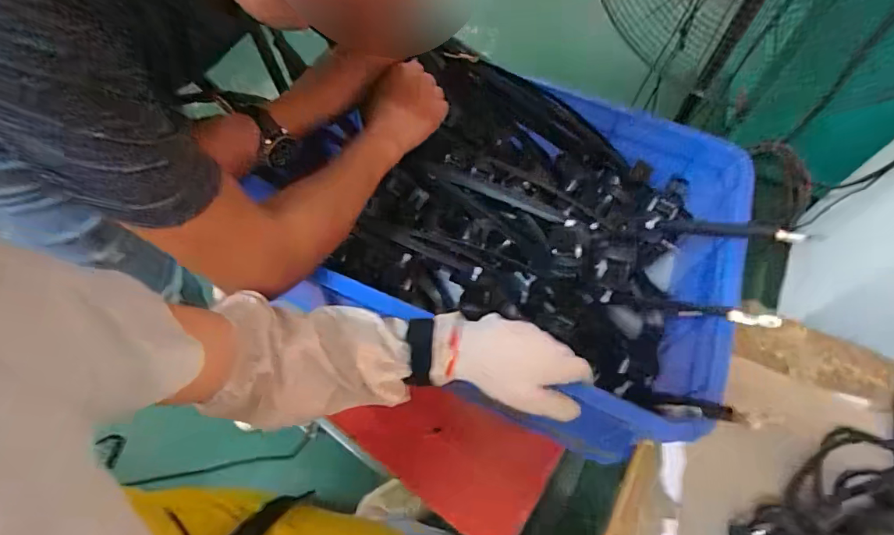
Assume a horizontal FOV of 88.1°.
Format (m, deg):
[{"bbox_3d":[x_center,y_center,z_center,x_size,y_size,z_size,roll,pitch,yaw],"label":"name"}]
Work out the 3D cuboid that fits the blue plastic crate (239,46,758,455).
[{"bbox_3d":[0.112,-0.048,0.629,0.489,0.180,0.413,26,61,10],"label":"blue plastic crate"}]

